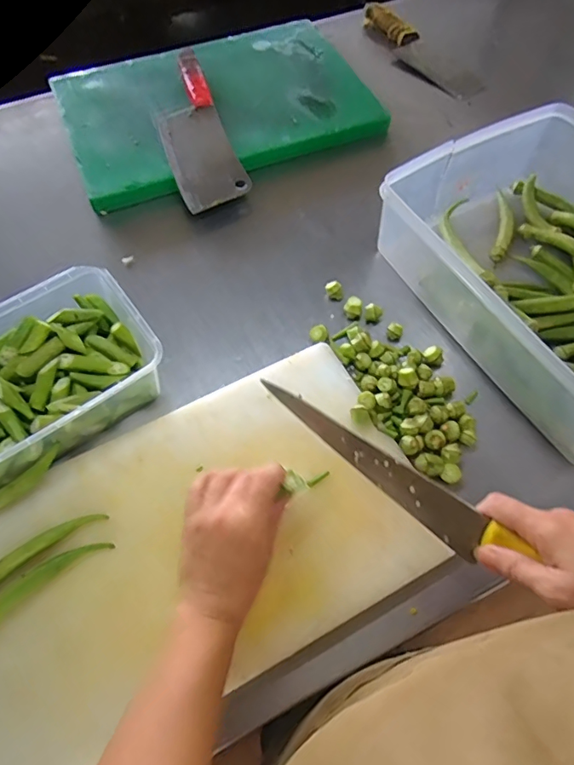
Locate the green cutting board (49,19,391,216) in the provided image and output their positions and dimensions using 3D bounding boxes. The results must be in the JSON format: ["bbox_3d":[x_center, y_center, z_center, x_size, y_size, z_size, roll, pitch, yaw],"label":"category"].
[{"bbox_3d":[-0.104,-0.418,0.749,0.445,0.044,0.319,-20,63,-9],"label":"green cutting board"}]

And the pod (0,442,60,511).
[{"bbox_3d":[-0.260,0.100,0.452,0.118,0.019,0.025,-33,66,-15],"label":"pod"}]

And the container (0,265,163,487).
[{"bbox_3d":[-0.256,0.005,0.486,0.253,0.068,0.157,-34,66,-16],"label":"container"}]

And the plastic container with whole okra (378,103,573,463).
[{"bbox_3d":[0.300,-0.129,0.534,0.277,0.099,0.377,-28,65,-13],"label":"plastic container with whole okra"}]

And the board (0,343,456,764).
[{"bbox_3d":[-0.090,0.138,0.437,0.416,0.021,0.241,-25,61,-12],"label":"board"}]

